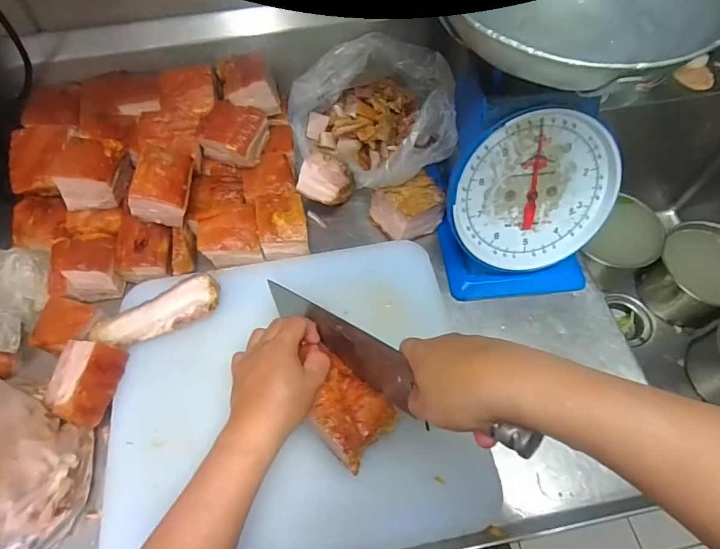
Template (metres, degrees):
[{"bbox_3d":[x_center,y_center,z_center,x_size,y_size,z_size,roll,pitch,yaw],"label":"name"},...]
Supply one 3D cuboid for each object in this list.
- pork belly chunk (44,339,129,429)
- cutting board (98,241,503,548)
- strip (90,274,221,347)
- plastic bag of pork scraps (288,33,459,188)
[{"bbox_3d":[-0.302,0.116,0.477,0.057,0.034,0.082,10,61,7],"label":"pork belly chunk"},{"bbox_3d":[-0.076,0.134,0.502,0.388,0.037,0.346,-10,61,-4],"label":"cutting board"},{"bbox_3d":[-0.240,0.047,0.520,0.148,0.027,0.048,-24,63,-12],"label":"strip"},{"bbox_3d":[0.010,-0.232,0.633,0.216,0.148,0.238,-4,61,-1],"label":"plastic bag of pork scraps"}]

